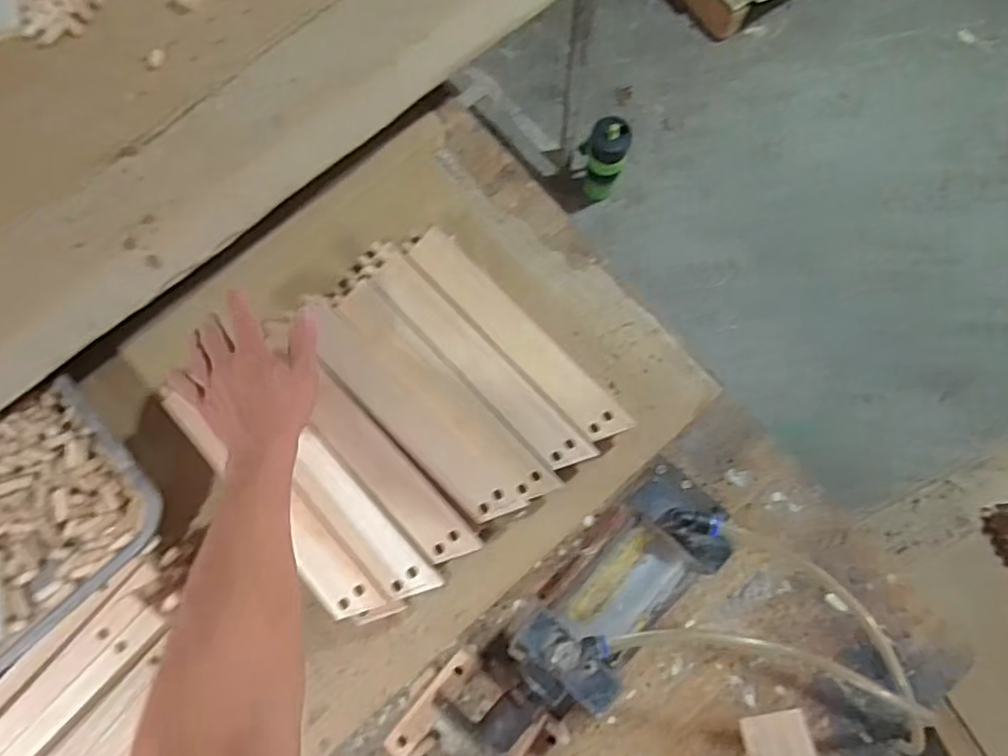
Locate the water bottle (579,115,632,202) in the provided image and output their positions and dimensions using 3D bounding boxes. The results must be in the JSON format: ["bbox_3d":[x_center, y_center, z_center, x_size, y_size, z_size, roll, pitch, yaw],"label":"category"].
[{"bbox_3d":[0.208,-0.463,1.363,0.088,0.234,0.085,0,83,-1],"label":"water bottle"}]

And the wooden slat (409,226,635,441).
[{"bbox_3d":[0.012,-0.046,0.643,0.045,0.005,0.281,-43,80,-8],"label":"wooden slat"}]

